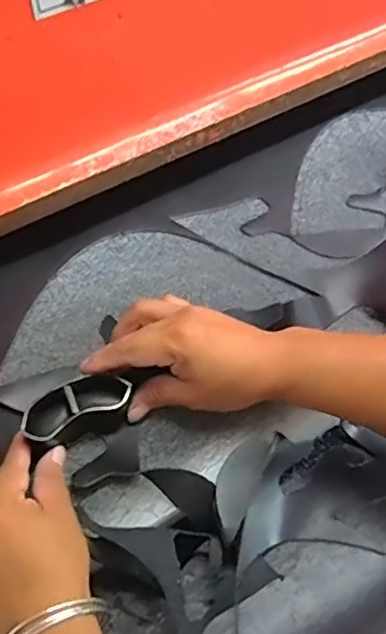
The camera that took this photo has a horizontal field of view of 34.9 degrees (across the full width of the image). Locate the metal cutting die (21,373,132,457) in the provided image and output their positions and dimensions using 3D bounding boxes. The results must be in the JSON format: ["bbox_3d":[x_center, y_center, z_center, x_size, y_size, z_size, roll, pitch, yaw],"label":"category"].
[{"bbox_3d":[-0.082,0.067,0.445,0.075,0.035,0.035,-22,63,-14],"label":"metal cutting die"}]

